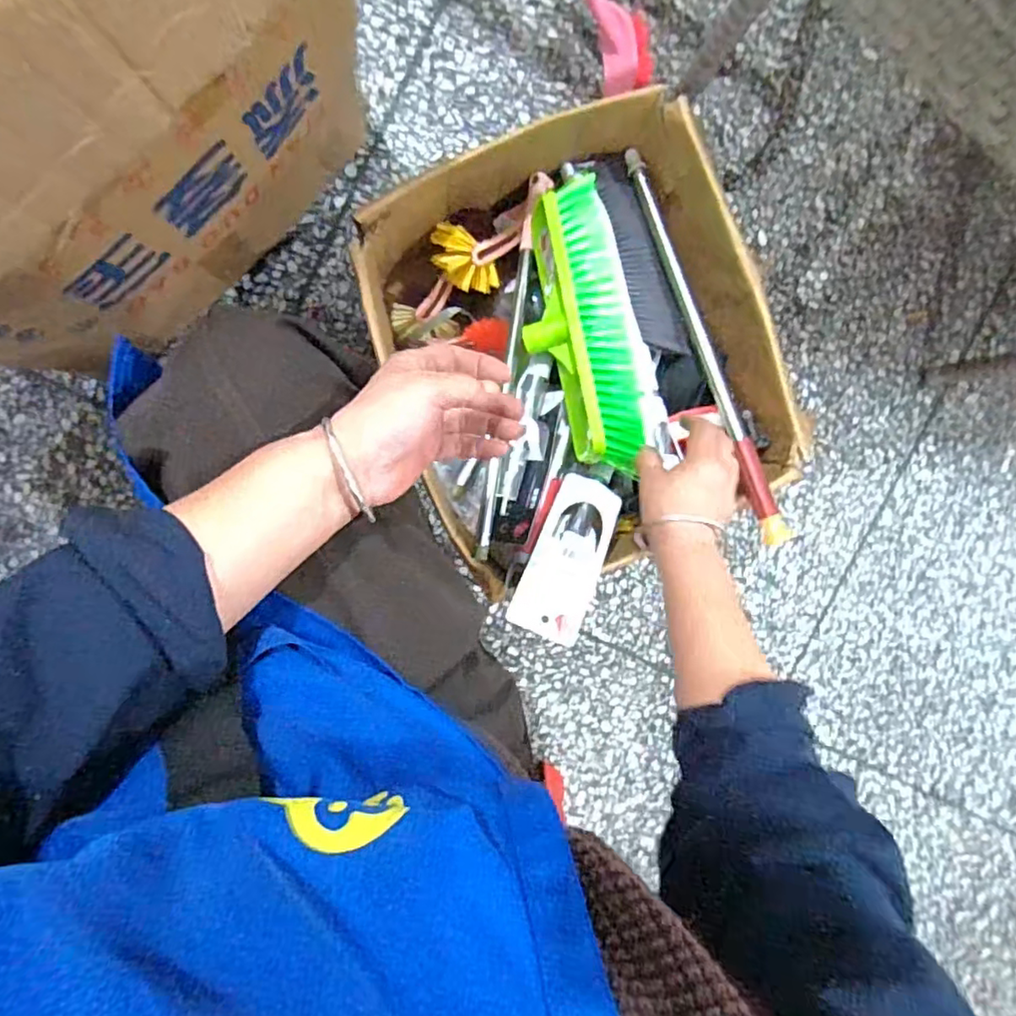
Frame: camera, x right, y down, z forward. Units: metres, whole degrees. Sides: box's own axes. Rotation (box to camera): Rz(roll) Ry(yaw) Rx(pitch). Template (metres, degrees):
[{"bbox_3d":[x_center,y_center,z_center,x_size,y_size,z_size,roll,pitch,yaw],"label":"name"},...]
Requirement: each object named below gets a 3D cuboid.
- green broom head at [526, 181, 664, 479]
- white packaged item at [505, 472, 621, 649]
[{"bbox_3d":[0.084,-0.179,0.610,0.120,0.055,0.283,-9,82,-5],"label":"green broom head"},{"bbox_3d":[0.062,0.048,0.614,0.071,0.007,0.165,24,71,-1],"label":"white packaged item"}]

